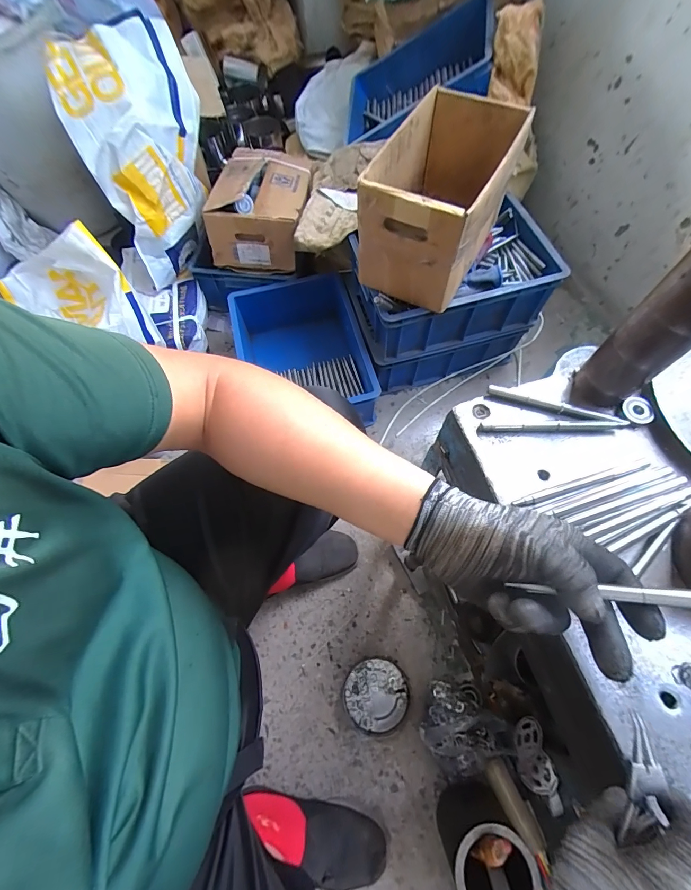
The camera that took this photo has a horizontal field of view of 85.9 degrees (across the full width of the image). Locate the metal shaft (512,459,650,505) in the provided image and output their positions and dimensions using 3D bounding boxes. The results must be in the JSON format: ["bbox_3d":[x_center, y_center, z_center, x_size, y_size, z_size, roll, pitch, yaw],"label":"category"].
[{"bbox_3d":[0.266,0.042,0.414,0.158,0.012,0.011,-16,67,-5],"label":"metal shaft"}]

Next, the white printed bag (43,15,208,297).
[{"bbox_3d":[-0.450,-0.676,0.885,0.284,0.356,0.300,-24,68,-9],"label":"white printed bag"}]

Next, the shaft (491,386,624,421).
[{"bbox_3d":[0.249,-0.047,0.451,0.150,0.012,0.010,18,68,9],"label":"shaft"}]

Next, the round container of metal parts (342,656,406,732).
[{"bbox_3d":[0.057,0.479,0.712,0.119,0.013,0.115,-1,67,1],"label":"round container of metal parts"}]

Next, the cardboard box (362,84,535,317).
[{"bbox_3d":[0.176,-0.456,0.698,0.203,0.193,0.315,24,69,11],"label":"cardboard box"}]

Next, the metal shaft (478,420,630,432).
[{"bbox_3d":[0.246,-0.022,0.441,0.169,0.011,0.011,0,67,1],"label":"metal shaft"}]

